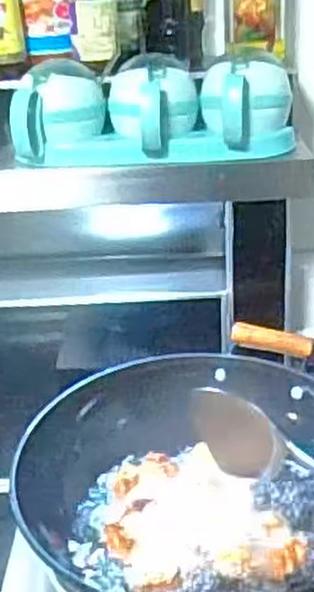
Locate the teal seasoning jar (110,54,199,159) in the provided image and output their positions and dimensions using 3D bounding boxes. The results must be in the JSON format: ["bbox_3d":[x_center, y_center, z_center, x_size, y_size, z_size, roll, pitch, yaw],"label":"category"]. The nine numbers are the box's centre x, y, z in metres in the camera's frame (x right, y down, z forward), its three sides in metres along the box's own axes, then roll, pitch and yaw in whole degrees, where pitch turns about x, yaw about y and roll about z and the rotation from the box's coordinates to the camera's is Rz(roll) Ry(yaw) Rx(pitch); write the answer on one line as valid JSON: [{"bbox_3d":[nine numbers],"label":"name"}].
[{"bbox_3d":[-0.005,-0.182,0.743,0.083,0.070,0.108,2,25,5],"label":"teal seasoning jar"}]

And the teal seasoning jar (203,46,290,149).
[{"bbox_3d":[0.083,-0.186,0.734,0.083,0.076,0.081,2,25,5],"label":"teal seasoning jar"}]

